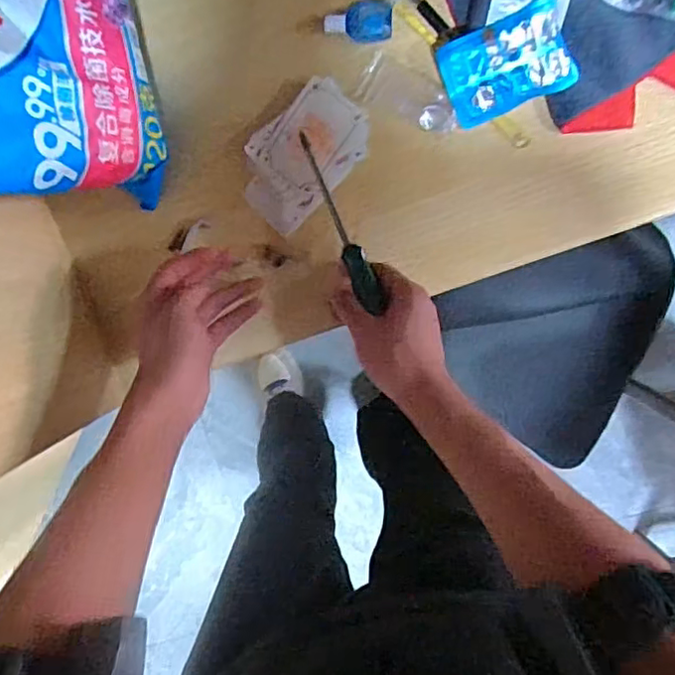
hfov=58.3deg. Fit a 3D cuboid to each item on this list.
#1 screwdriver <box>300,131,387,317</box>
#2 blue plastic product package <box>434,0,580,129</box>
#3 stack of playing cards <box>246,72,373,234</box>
[{"bbox_3d":[0.002,-0.093,0.486,0.018,0.014,0.151,-24,89,8],"label":"screwdriver"},{"bbox_3d":[0.133,-0.213,0.477,0.094,0.008,0.068,-19,120,19],"label":"blue plastic product package"},{"bbox_3d":[-0.030,-0.154,0.512,0.119,0.017,0.073,-44,93,9],"label":"stack of playing cards"}]

